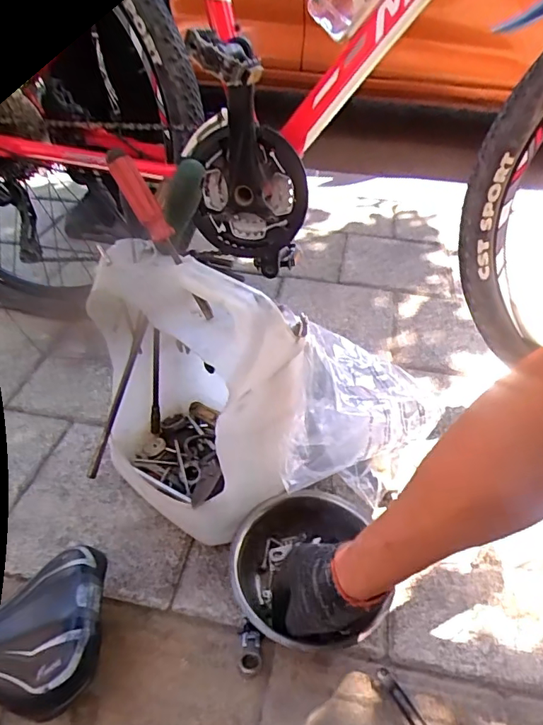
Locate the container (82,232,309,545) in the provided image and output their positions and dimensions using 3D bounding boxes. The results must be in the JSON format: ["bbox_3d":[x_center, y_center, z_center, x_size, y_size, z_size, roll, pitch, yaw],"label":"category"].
[{"bbox_3d":[-0.093,0.035,0.612,0.182,0.342,0.279,-30,50,-30],"label":"container"}]

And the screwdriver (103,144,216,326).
[{"bbox_3d":[-0.108,-0.127,0.493,0.027,0.165,0.029,-12,23,48],"label":"screwdriver"}]

